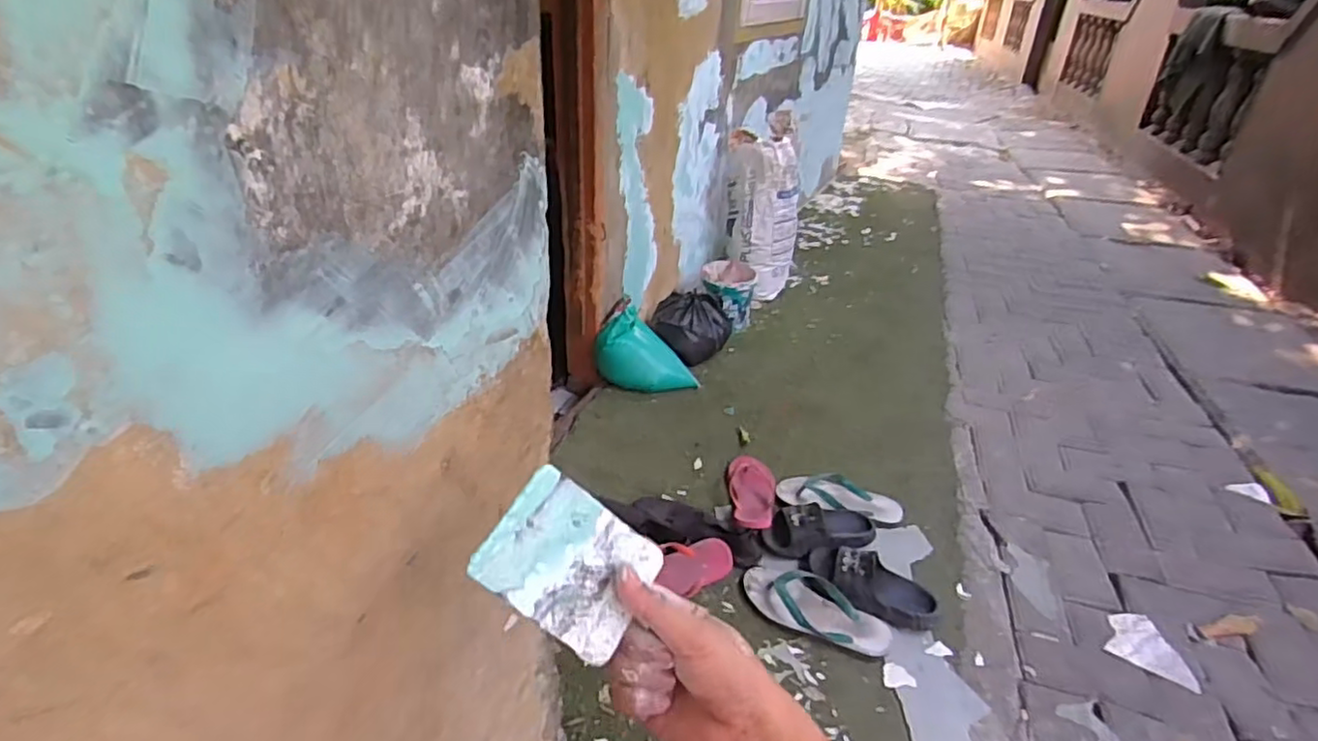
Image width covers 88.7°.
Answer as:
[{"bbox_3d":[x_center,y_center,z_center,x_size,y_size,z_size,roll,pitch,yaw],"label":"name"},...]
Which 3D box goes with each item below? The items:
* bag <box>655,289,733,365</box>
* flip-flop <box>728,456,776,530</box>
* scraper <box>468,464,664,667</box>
[{"bbox_3d":[0.091,-0.131,1.882,0.220,0.142,0.224,6,31,4],"label":"bag"},{"bbox_3d":[0.192,0.248,1.382,0.097,0.022,0.232,4,31,1],"label":"flip-flop"},{"bbox_3d":[-0.053,0.118,0.414,0.079,0.104,0.004,-55,18,-25],"label":"scraper"}]

